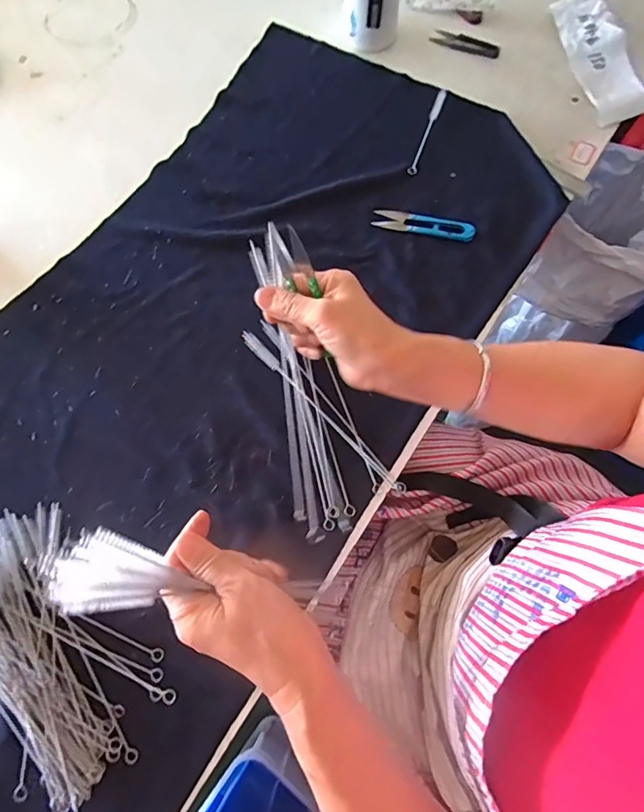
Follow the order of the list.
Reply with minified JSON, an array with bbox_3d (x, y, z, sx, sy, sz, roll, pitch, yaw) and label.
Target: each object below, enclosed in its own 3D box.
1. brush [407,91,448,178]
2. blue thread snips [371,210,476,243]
[{"bbox_3d":[0.148,-0.385,0.659,0.014,0.007,0.177,19,71,8],"label":"brush"},{"bbox_3d":[0.129,-0.229,0.596,0.126,0.015,0.030,14,72,7],"label":"blue thread snips"}]

